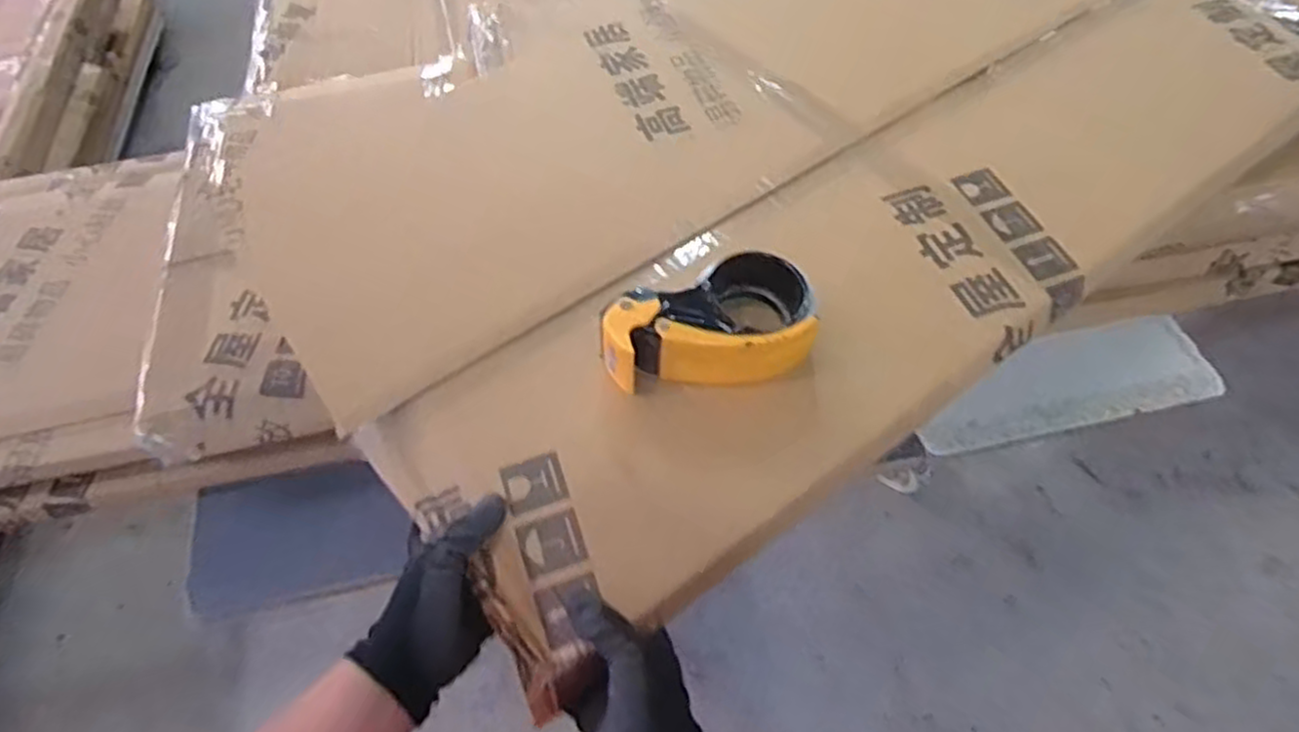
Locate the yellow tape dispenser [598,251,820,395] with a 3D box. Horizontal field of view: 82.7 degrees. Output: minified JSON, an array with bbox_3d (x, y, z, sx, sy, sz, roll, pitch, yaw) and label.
[{"bbox_3d":[0.043,-0.041,0.579,0.158,0.060,0.105,-5,56,-2],"label":"yellow tape dispenser"}]

